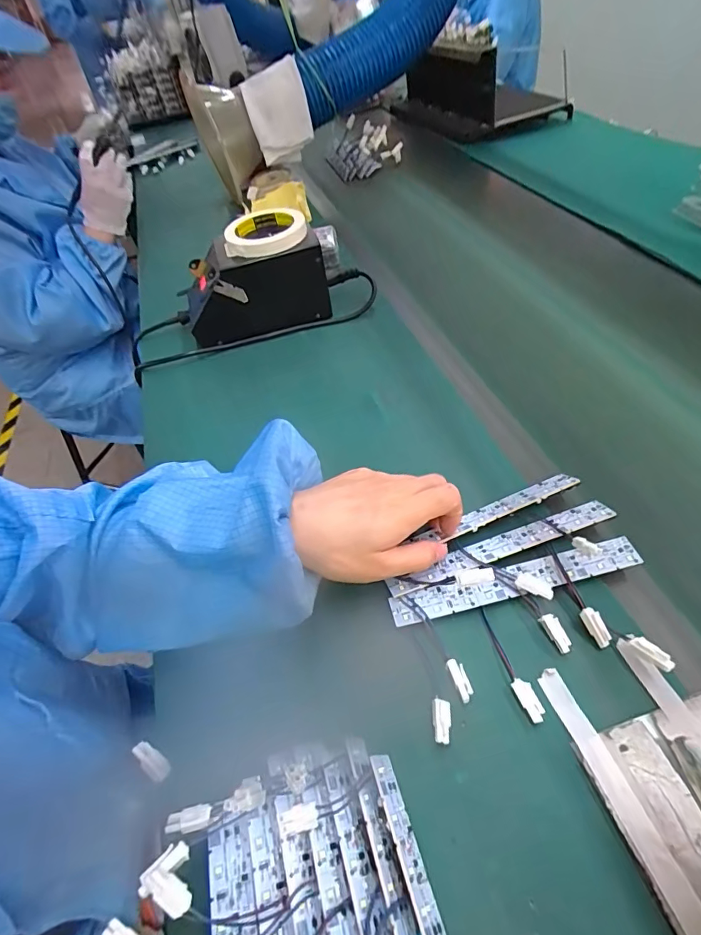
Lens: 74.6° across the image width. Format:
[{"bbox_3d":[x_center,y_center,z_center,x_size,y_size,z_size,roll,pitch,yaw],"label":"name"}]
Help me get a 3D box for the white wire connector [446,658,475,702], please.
[{"bbox_3d":[0.075,0.143,0.311,0.009,0.009,0.026,-19,50,-10],"label":"white wire connector"}]

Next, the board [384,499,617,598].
[{"bbox_3d":[0.120,0.063,0.368,0.190,0.009,0.021,-18,50,-8],"label":"board"}]

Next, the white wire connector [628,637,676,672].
[{"bbox_3d":[0.198,0.122,0.302,0.009,0.008,0.025,-33,42,-21],"label":"white wire connector"}]

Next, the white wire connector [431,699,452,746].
[{"bbox_3d":[0.059,0.164,0.298,0.012,0.004,0.025,-1,49,7],"label":"white wire connector"}]

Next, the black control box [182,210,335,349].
[{"bbox_3d":[-0.132,-0.251,0.608,0.188,0.121,0.108,-12,49,-3],"label":"black control box"}]

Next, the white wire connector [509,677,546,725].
[{"bbox_3d":[0.117,0.153,0.302,0.012,0.007,0.027,-21,50,-10],"label":"white wire connector"}]

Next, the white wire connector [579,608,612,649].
[{"bbox_3d":[0.174,0.113,0.324,0.011,0.008,0.027,-18,67,-10],"label":"white wire connector"}]

